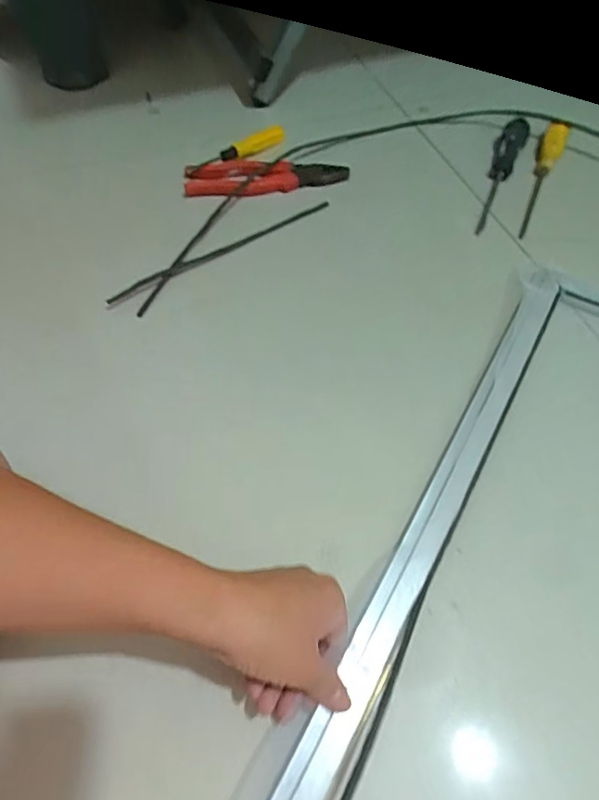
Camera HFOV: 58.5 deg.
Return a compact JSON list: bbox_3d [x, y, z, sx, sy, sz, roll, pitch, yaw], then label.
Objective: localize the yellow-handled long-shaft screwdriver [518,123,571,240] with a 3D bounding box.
[{"bbox_3d":[0.288,-0.266,0.640,0.028,0.024,0.210,22,60,12],"label":"yellow-handled long-shaft screwdriver"}]

